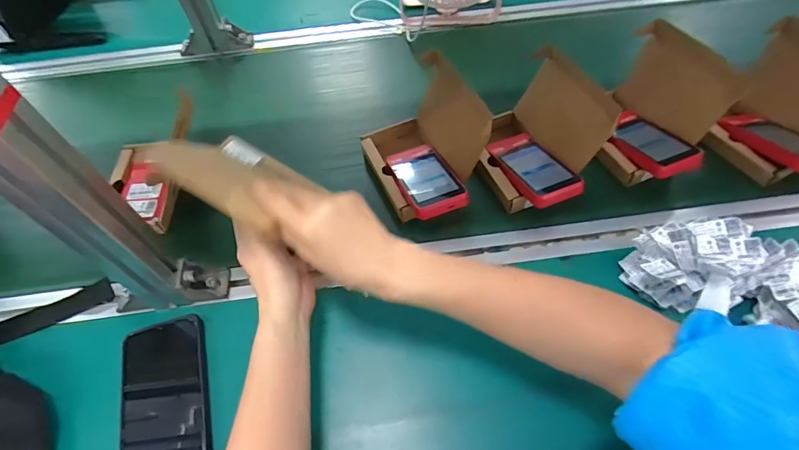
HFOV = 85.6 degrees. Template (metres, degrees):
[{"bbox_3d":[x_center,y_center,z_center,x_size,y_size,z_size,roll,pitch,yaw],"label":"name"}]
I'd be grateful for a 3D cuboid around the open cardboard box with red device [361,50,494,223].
[{"bbox_3d":[0.026,-0.093,0.507,0.111,0.126,0.168,-22,60,-11],"label":"open cardboard box with red device"}]

